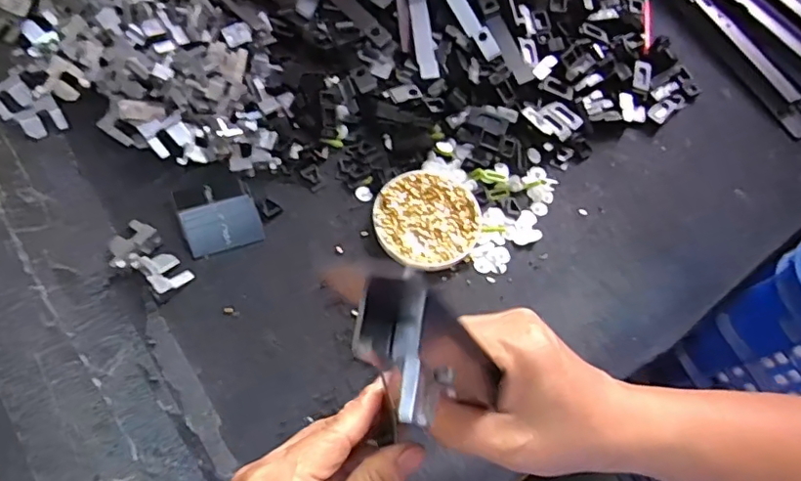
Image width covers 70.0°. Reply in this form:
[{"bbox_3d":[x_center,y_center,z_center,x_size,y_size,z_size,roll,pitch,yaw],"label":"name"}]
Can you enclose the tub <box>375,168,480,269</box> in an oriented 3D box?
[{"bbox_3d":[0.020,-0.014,0.421,0.076,0.018,0.075,3,65,-6],"label":"tub"}]

